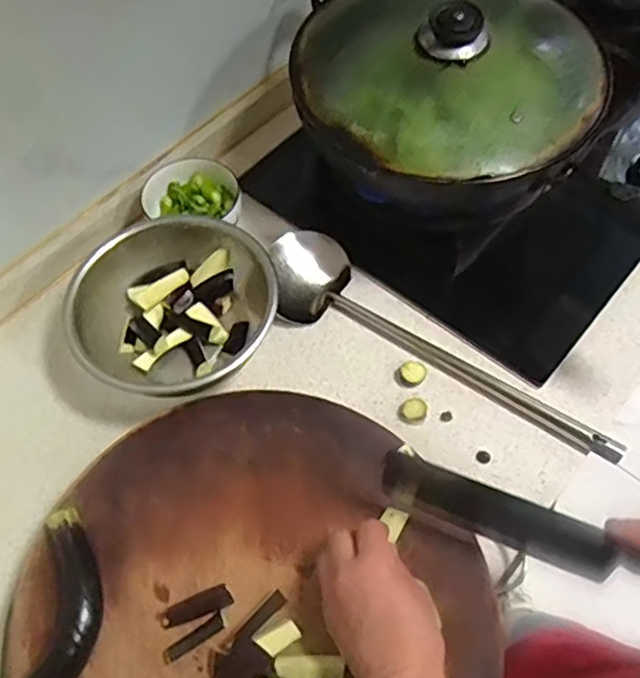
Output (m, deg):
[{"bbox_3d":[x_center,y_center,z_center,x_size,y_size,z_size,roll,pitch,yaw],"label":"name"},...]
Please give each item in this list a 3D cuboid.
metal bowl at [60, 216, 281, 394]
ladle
[{"bbox_3d":[-0.149,-0.042,0.667,0.205,0.085,0.169,-12,59,-6],"label":"metal bowl"},{"bbox_3d":[0.121,-0.003,0.662,0.394,0.039,0.096,27,63,17],"label":"ladle"}]

